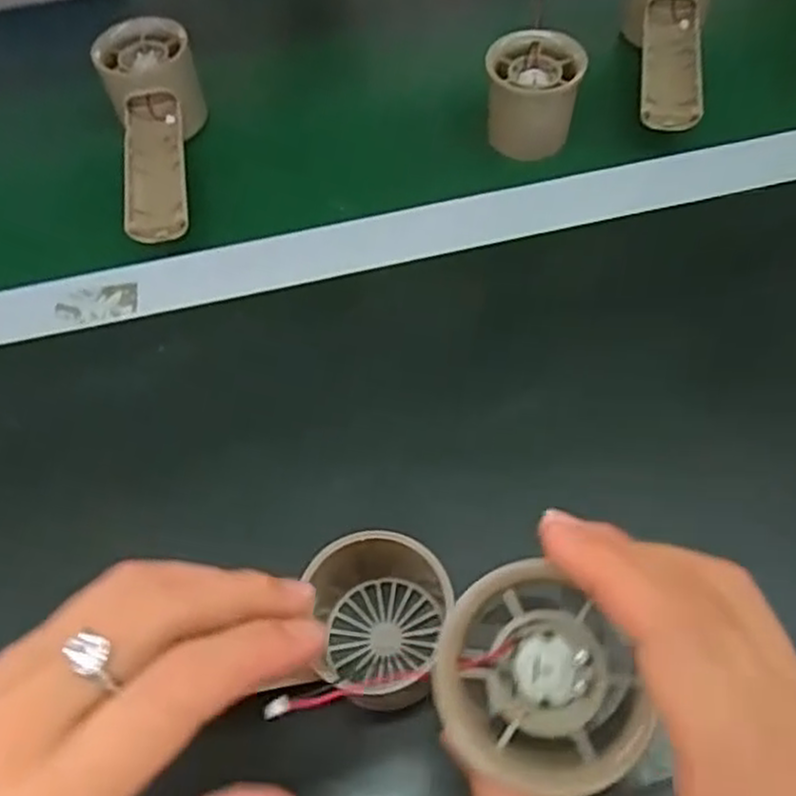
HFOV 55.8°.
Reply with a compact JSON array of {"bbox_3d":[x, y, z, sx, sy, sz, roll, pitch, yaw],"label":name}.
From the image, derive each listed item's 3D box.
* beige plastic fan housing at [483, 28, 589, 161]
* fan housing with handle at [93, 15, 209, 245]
[{"bbox_3d":[0.080,-0.180,0.454,0.054,0.061,0.049,12,60,10],"label":"beige plastic fan housing"},{"bbox_3d":[-0.140,-0.156,0.447,0.054,0.053,0.153,-14,59,-6],"label":"fan housing with handle"}]

